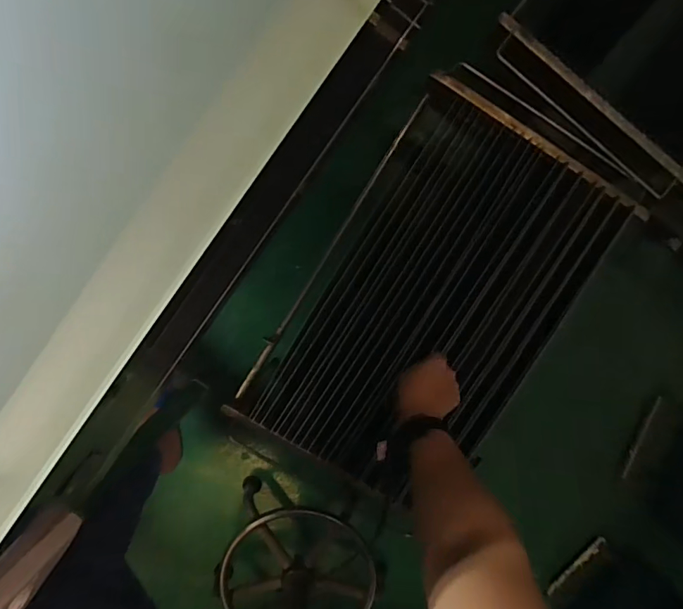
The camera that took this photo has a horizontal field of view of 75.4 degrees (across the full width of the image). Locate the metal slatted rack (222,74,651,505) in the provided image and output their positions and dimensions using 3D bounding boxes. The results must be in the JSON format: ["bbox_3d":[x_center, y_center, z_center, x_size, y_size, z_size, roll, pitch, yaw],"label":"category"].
[{"bbox_3d":[0.140,0.006,0.704,0.363,0.043,0.614,31,95,-3],"label":"metal slatted rack"}]

